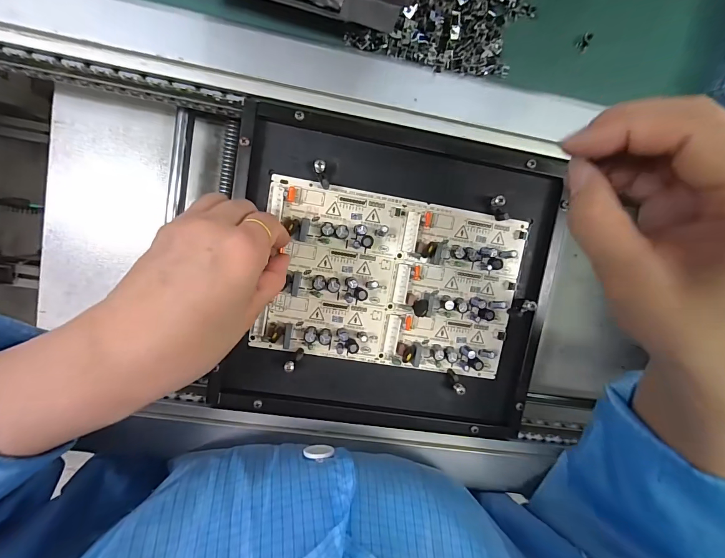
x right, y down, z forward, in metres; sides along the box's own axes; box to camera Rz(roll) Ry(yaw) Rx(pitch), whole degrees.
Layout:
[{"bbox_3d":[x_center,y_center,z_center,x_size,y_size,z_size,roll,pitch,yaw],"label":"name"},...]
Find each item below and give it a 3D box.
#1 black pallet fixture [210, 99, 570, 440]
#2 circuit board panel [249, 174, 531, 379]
[{"bbox_3d":[0.024,0.004,0.284,0.251,0.025,0.235,9,95,-6],"label":"black pallet fixture"},{"bbox_3d":[0.025,0.003,0.282,0.202,0.014,0.133,9,95,-5],"label":"circuit board panel"}]

